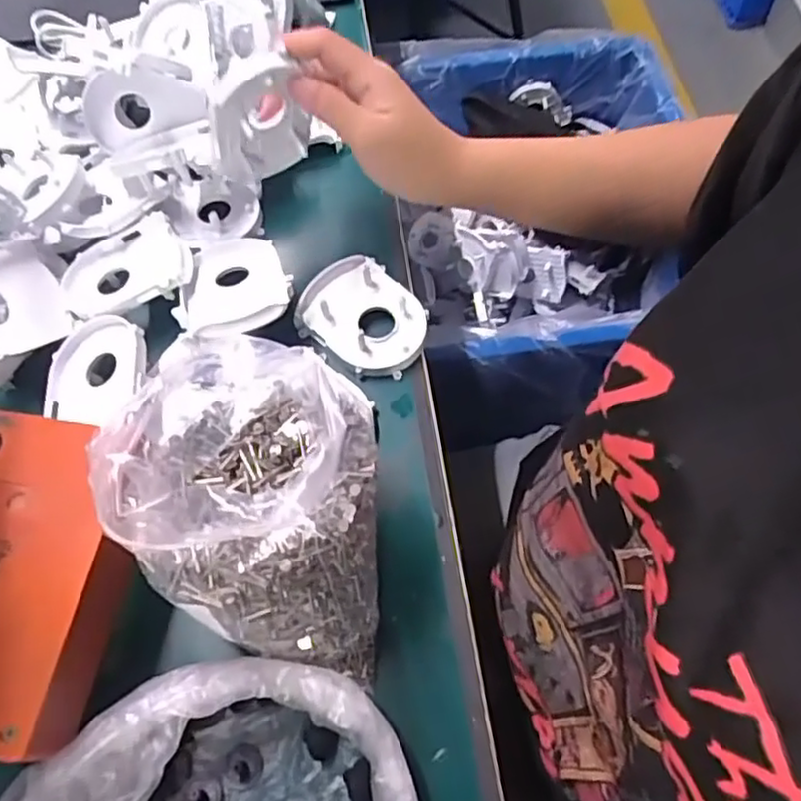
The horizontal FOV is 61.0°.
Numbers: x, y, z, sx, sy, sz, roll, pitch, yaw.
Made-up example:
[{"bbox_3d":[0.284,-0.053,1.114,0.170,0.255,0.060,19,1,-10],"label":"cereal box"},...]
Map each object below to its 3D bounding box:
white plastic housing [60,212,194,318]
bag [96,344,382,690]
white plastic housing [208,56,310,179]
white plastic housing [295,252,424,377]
[{"bbox_3d":[-0.180,-0.084,0.446,0.081,0.023,0.069,-28,65,-11],"label":"white plastic housing"},{"bbox_3d":[-0.066,0.053,0.331,0.109,0.124,0.127,2,63,4],"label":"bag"},{"bbox_3d":[-0.082,-0.163,0.400,0.060,0.080,0.020,-31,65,-12],"label":"white plastic housing"},{"bbox_3d":[-0.023,-0.054,0.444,0.067,0.016,0.083,-37,67,-15],"label":"white plastic housing"}]

